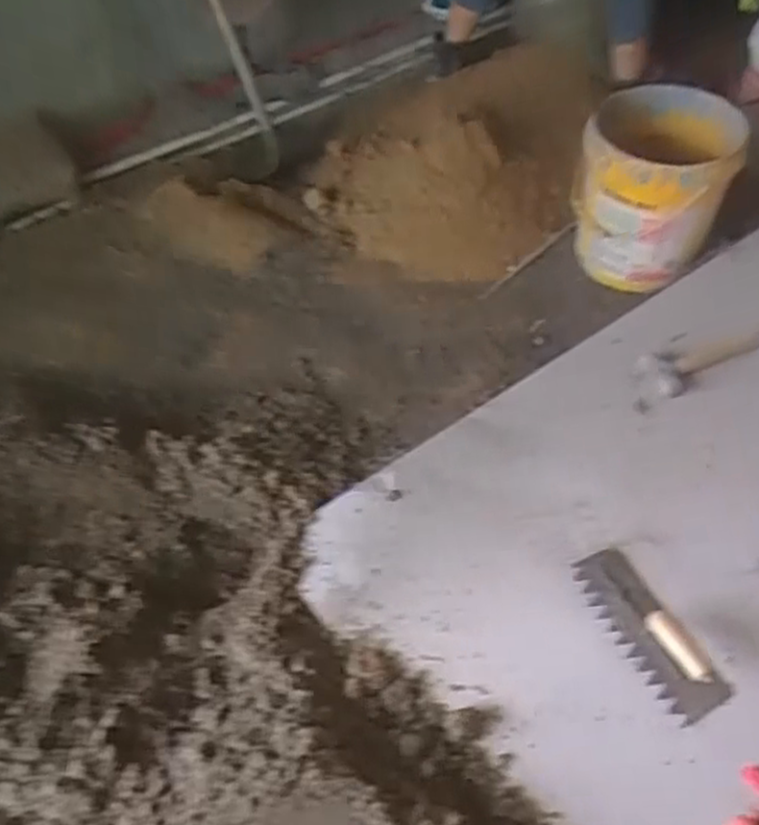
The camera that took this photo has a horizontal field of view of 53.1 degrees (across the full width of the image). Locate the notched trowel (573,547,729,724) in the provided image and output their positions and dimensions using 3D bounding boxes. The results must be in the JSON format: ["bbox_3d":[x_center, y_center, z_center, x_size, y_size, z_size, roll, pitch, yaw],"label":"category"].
[{"bbox_3d":[0.416,0.318,1.172,0.105,0.077,0.288,-23,53,-13],"label":"notched trowel"}]

